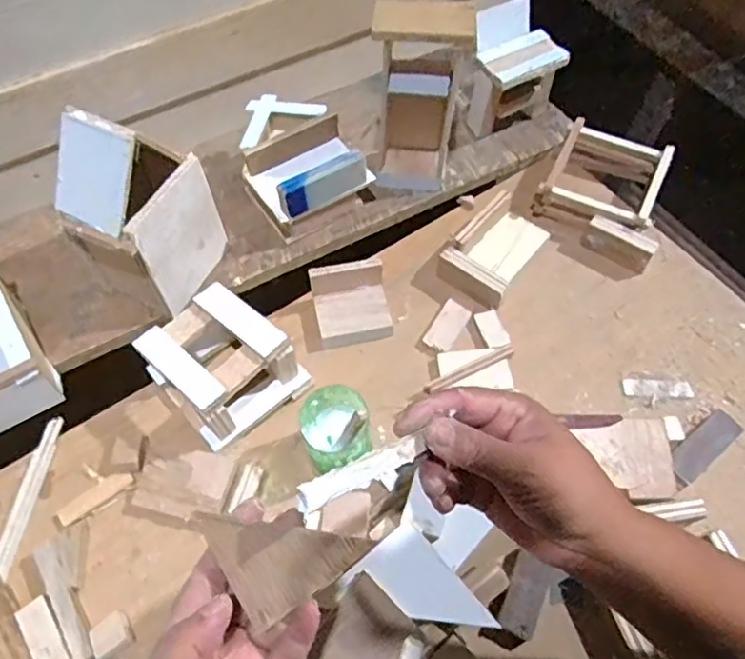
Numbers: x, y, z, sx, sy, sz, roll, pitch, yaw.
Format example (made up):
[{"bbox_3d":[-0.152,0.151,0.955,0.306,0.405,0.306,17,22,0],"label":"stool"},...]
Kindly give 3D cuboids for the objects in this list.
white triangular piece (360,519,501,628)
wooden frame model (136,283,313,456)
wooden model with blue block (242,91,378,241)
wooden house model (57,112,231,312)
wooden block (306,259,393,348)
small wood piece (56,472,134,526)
[{"bbox_3d":[0.040,0.196,0.457,0.049,0.004,0.094,-40,71,-10],"label":"white triangular piece"},{"bbox_3d":[-0.129,0.029,0.534,0.103,0.076,0.108,41,68,20],"label":"wooden frame model"},{"bbox_3d":[-0.082,-0.180,0.644,0.113,0.078,0.146,-33,66,-17],"label":"wooden model with blue block"},{"bbox_3d":[-0.210,-0.102,0.549,0.096,0.177,0.108,19,62,10],"label":"wooden house model"},{"bbox_3d":[-0.020,-0.023,0.592,0.073,0.059,0.064,-10,61,-6],"label":"wooden block"},{"bbox_3d":[-0.240,0.144,0.525,0.063,0.004,0.018,-34,64,-22],"label":"small wood piece"}]

